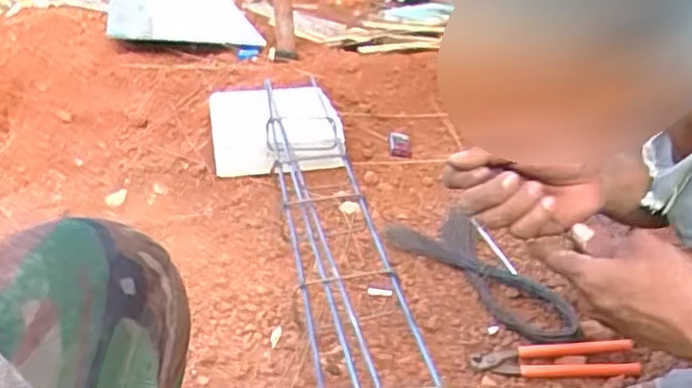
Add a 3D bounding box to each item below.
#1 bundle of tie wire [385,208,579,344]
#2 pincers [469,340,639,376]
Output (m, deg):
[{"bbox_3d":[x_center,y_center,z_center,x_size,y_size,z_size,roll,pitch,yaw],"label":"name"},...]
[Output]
[{"bbox_3d":[0.213,0.125,1.127,0.177,0.030,0.438,-11,25,-17],"label":"bundle of tie wire"},{"bbox_3d":[0.289,0.229,0.926,0.218,0.017,0.062,0,24,7],"label":"pincers"}]

